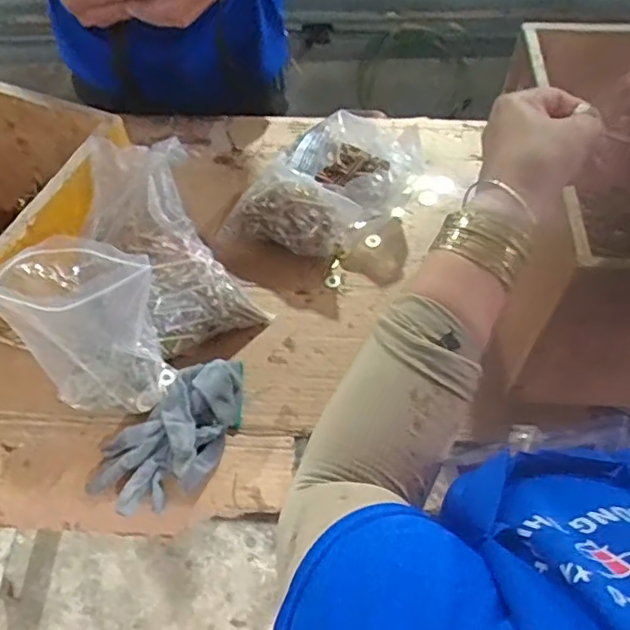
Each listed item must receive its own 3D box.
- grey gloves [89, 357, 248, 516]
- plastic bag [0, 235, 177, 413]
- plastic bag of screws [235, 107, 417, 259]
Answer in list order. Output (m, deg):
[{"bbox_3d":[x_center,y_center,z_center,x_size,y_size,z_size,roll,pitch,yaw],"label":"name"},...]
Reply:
[{"bbox_3d":[-0.135,0.118,0.628,0.096,0.053,0.187,37,64,23],"label":"grey gloves"},{"bbox_3d":[-0.213,0.013,0.592,0.120,0.194,0.081,12,57,9],"label":"plastic bag"},{"bbox_3d":[0.025,-0.161,0.802,0.171,0.076,0.239,34,63,22],"label":"plastic bag of screws"}]

